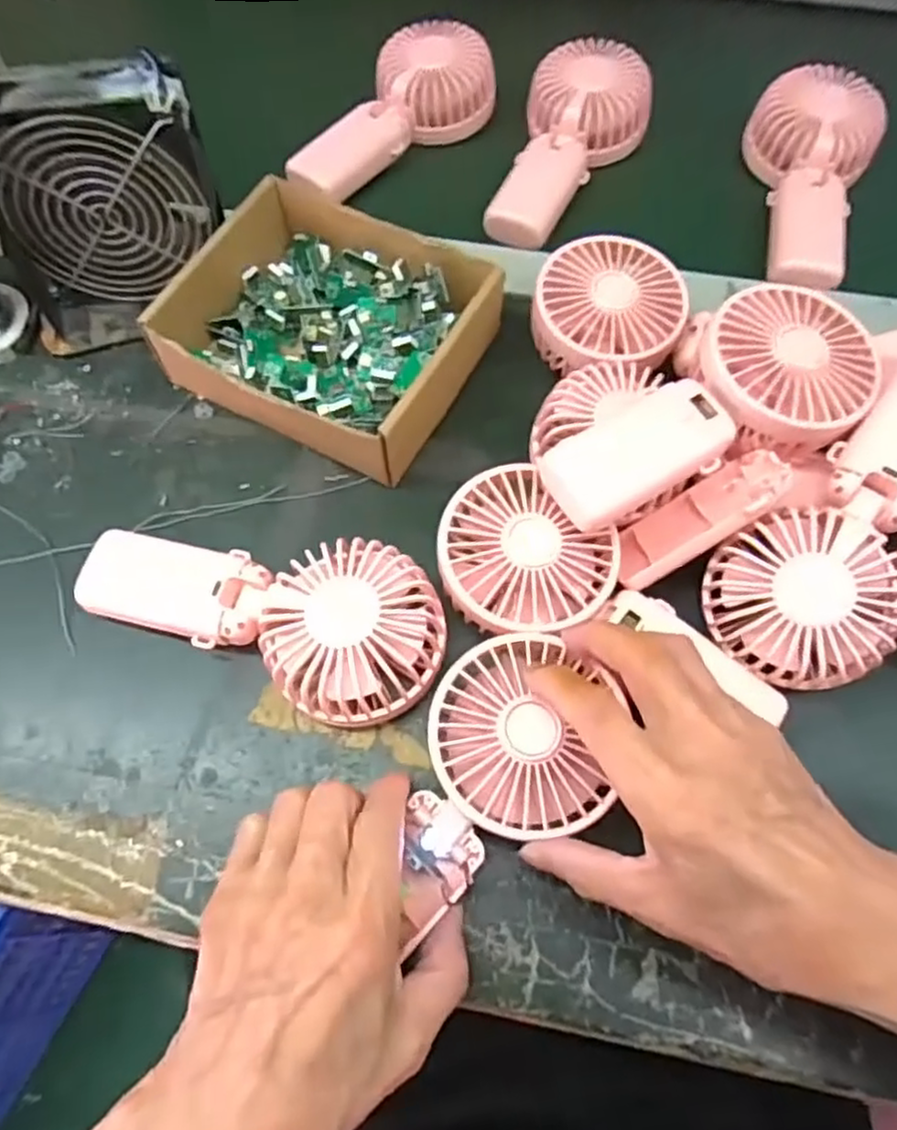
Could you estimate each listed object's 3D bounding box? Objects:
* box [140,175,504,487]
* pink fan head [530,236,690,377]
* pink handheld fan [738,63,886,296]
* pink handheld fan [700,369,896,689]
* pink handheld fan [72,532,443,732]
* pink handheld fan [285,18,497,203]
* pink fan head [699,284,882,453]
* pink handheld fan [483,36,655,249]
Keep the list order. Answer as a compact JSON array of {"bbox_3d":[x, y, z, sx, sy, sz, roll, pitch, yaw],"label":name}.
[{"bbox_3d":[-0.072,-0.141,0.424,0.175,0.059,0.143,28,68,13],"label":"box"},{"bbox_3d":[0.096,-0.152,0.420,0.083,0.035,0.086,0,65,1],"label":"pink fan head"},{"bbox_3d":[0.246,-0.272,0.484,0.086,0.050,0.175,18,66,9],"label":"pink handheld fan"},{"bbox_3d":[0.201,-0.026,0.339,0.086,0.035,0.183,35,88,13],"label":"pink handheld fan"},{"bbox_3d":[-0.092,0.017,0.350,0.187,0.051,0.085,17,66,9],"label":"pink handheld fan"},{"bbox_3d":[-0.049,-0.341,0.516,0.169,0.046,0.085,-37,70,-15],"label":"pink handheld fan"},{"bbox_3d":[0.175,-0.101,0.365,0.088,0.033,0.085,0,65,1],"label":"pink fan head"},{"bbox_3d":[0.082,-0.303,0.510,0.088,0.040,0.178,26,78,10],"label":"pink handheld fan"}]

